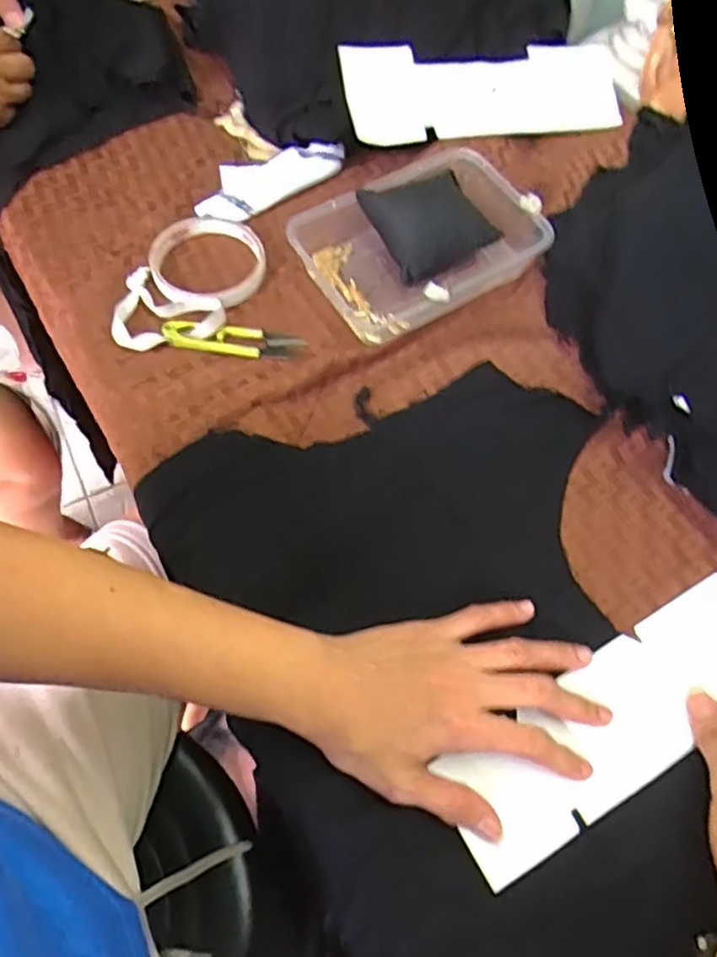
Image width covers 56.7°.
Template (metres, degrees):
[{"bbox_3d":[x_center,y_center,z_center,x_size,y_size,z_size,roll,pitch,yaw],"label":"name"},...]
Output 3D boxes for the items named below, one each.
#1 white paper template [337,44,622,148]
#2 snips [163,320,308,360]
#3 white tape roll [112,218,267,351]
[{"bbox_3d":[0.109,-0.331,0.570,0.251,0.011,0.075,-11,95,-14],"label":"white paper template"},{"bbox_3d":[-0.090,-0.100,0.478,0.097,0.007,0.023,6,64,0],"label":"snips"},{"bbox_3d":[-0.123,-0.147,0.494,0.086,0.013,0.138,20,64,7],"label":"white tape roll"}]

